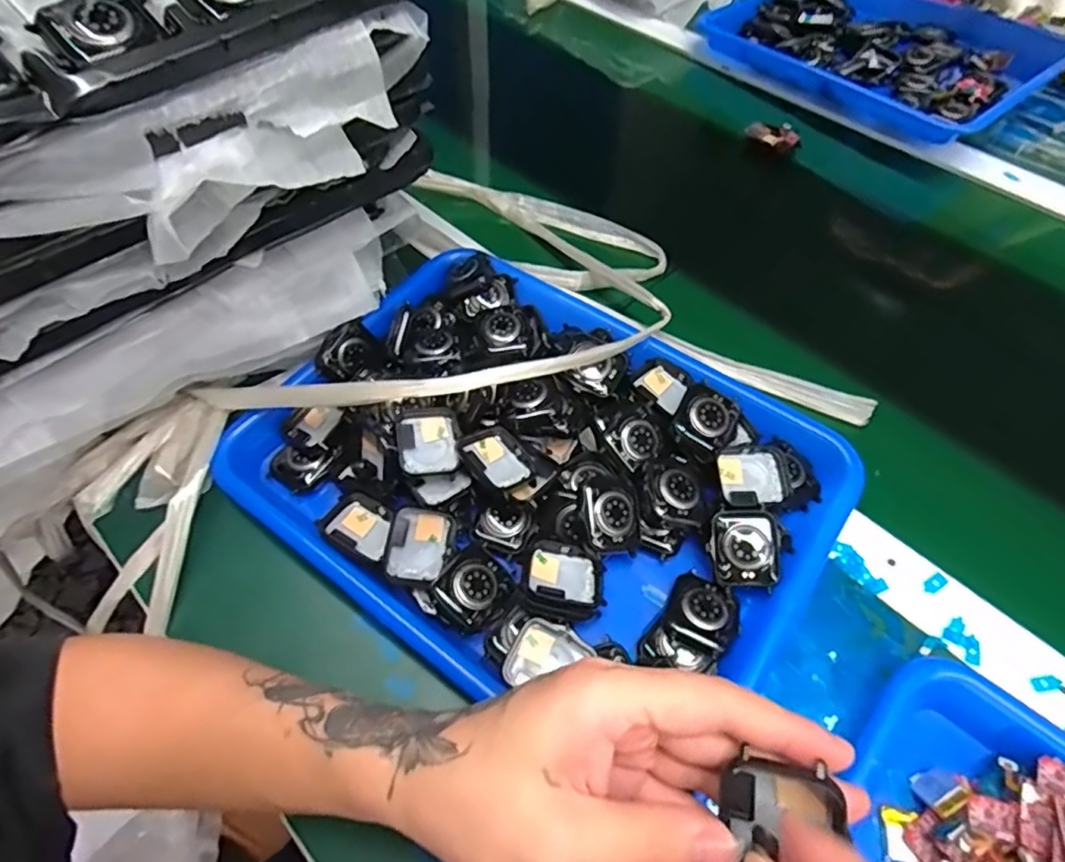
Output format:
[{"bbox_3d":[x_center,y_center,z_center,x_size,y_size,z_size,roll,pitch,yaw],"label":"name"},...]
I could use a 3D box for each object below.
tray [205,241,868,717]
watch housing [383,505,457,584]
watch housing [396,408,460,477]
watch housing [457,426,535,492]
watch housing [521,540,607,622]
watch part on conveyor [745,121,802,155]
[{"bbox_3d":[0.001,0.016,0.361,0.318,0.053,0.246,34,63,20],"label":"tray"},{"bbox_3d":[-0.063,0.065,0.342,0.034,0.008,0.041,18,85,-22],"label":"watch housing"},{"bbox_3d":[-0.063,0.007,0.363,0.034,0.012,0.041,-10,58,-6],"label":"watch housing"},{"bbox_3d":[-0.019,0.017,0.360,0.033,0.013,0.042,-33,63,-19],"label":"watch housing"},{"bbox_3d":[0.018,0.083,0.334,0.043,0.011,0.042,7,58,5],"label":"watch housing"},{"bbox_3d":[0.240,-0.292,0.602,0.054,0.022,0.017,21,60,13],"label":"watch part on conveyor"}]

